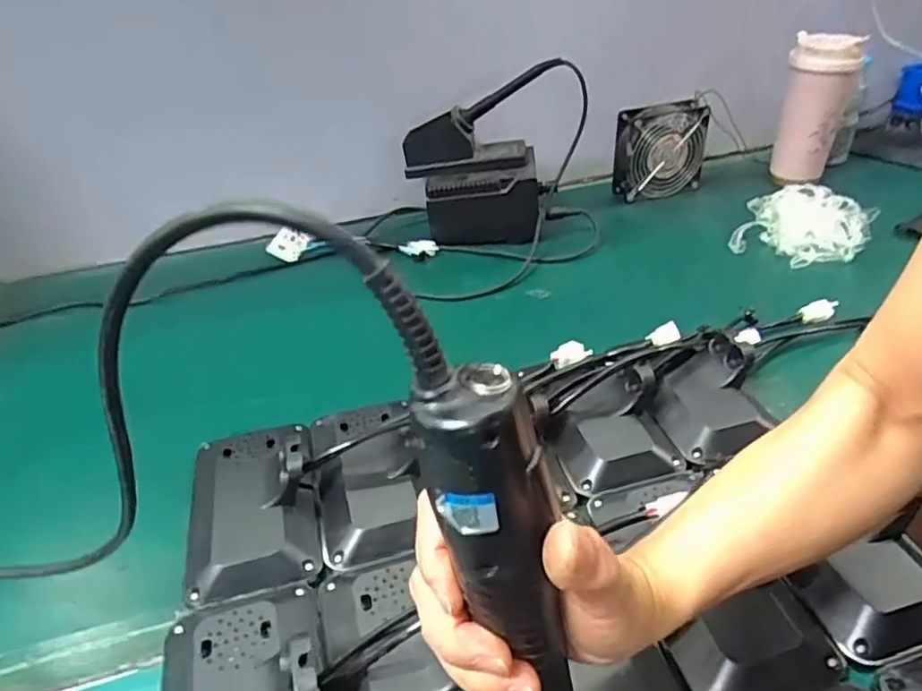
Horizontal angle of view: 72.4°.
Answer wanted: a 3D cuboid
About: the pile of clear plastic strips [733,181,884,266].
[{"bbox_3d":[0.417,-0.151,0.769,0.140,0.039,0.136,18,43,27],"label":"pile of clear plastic strips"}]

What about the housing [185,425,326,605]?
[{"bbox_3d":[-0.155,0.106,0.466,0.096,0.040,0.156,-12,36,-10],"label":"housing"}]

